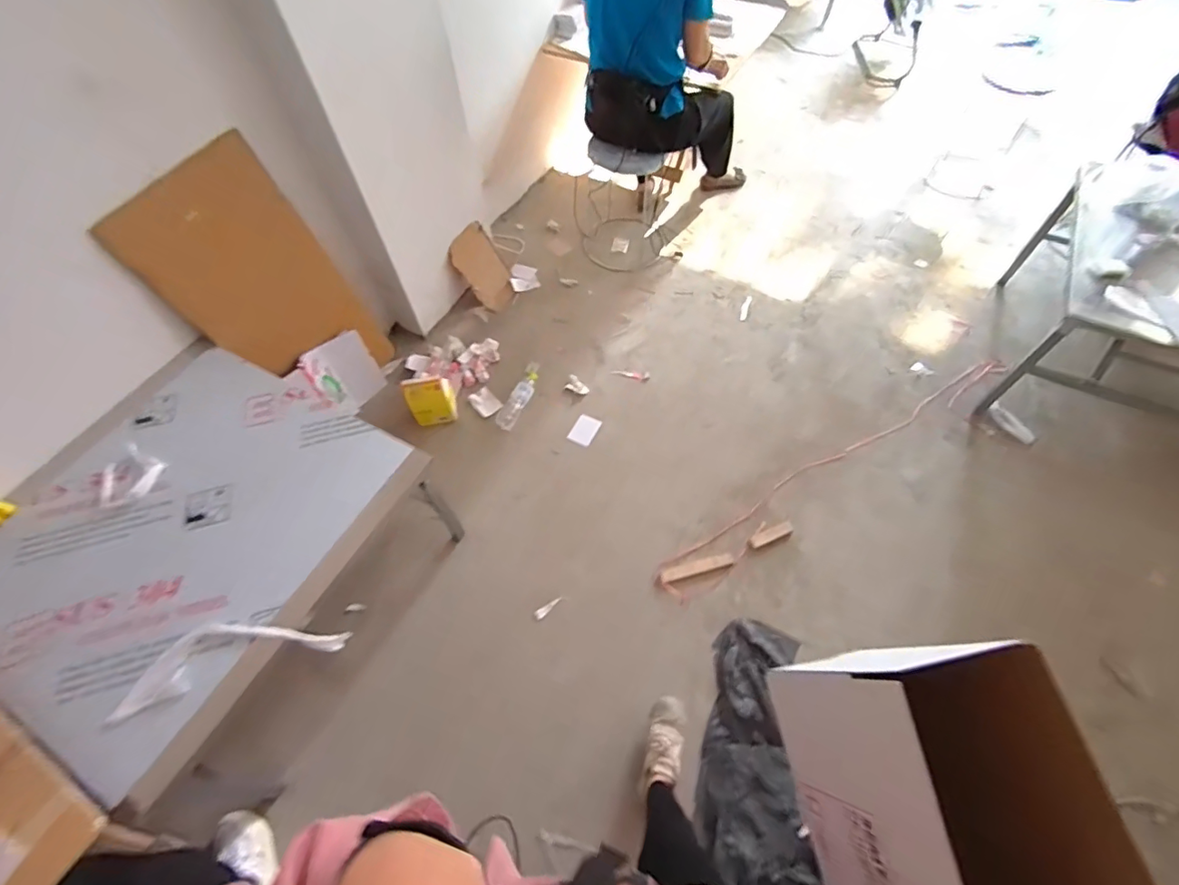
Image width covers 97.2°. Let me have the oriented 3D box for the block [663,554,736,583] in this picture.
[{"bbox_3d":[0.328,0.380,1.571,0.227,0.017,0.037,-14,59,-7],"label":"block"}]

